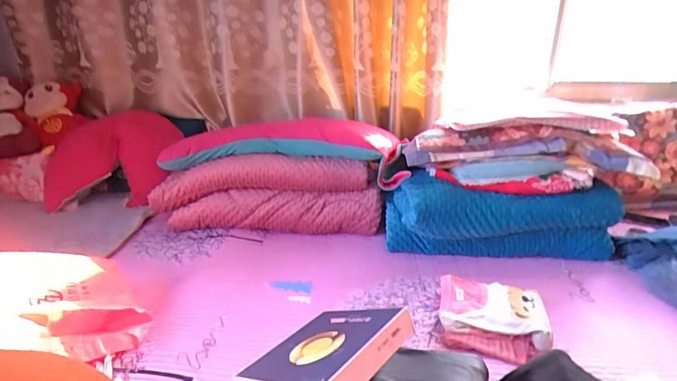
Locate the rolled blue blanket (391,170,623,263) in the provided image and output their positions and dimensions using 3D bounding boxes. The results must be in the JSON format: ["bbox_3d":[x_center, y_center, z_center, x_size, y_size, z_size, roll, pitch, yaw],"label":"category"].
[{"bbox_3d":[0.475,0.080,1.242,0.653,0.208,0.189,0,22,3],"label":"rolled blue blanket"}]

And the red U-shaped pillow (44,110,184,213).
[{"bbox_3d":[-0.835,-0.115,1.533,0.503,0.300,0.193,0,22,3],"label":"red U-shaped pillow"}]

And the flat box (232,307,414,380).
[{"bbox_3d":[-0.023,0.302,0.768,0.237,0.059,0.259,-12,10,41],"label":"flat box"}]

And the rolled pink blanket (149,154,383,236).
[{"bbox_3d":[-0.244,0.023,1.371,0.759,0.238,0.154,1,22,5],"label":"rolled pink blanket"}]

